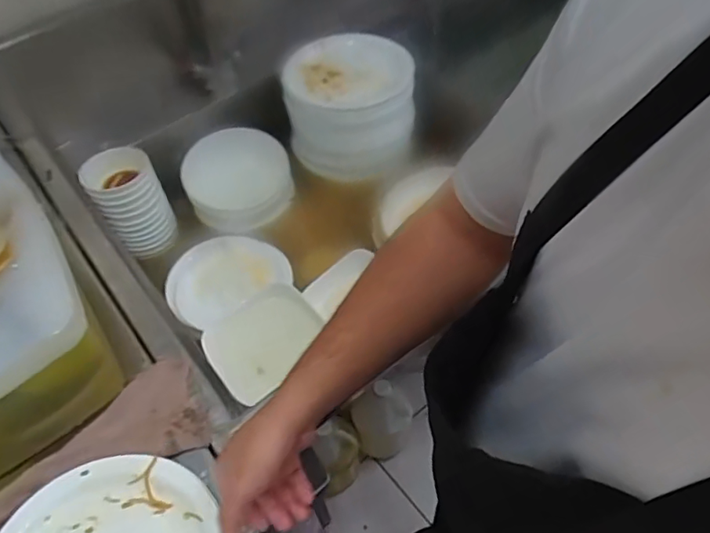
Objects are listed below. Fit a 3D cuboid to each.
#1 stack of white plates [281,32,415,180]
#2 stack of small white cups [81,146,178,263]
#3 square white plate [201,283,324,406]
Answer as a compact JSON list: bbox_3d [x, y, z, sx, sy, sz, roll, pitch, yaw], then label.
[{"bbox_3d":[-0.011,-0.309,1.062,0.242,0.175,0.218,-12,53,-8],"label":"stack of white plates"},{"bbox_3d":[-0.373,-0.107,0.918,0.109,0.161,0.095,-26,56,-17],"label":"stack of small white cups"},{"bbox_3d":[-0.122,0.097,0.744,0.157,0.019,0.113,-37,79,-25],"label":"square white plate"}]

